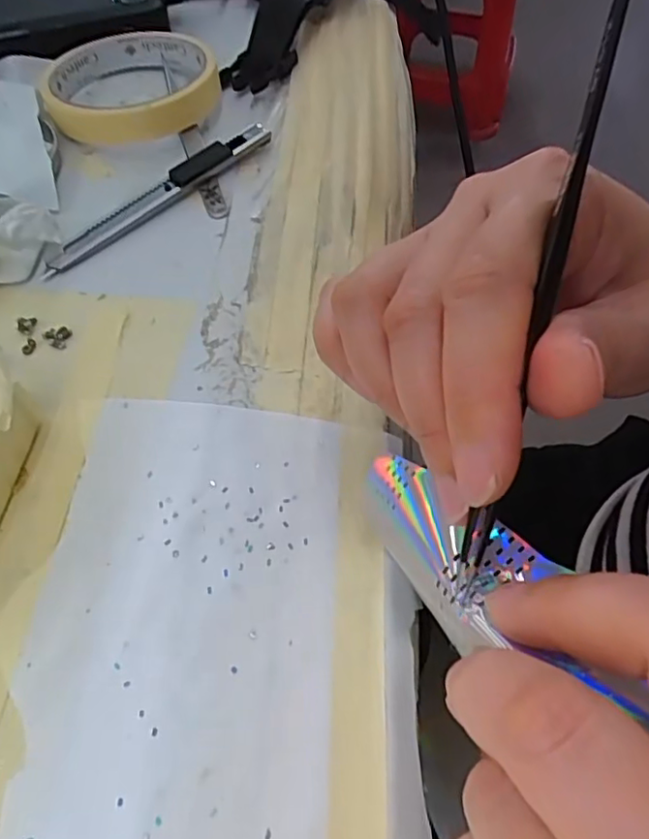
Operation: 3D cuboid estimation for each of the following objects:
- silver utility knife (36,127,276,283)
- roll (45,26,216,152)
[{"bbox_3d":[-0.072,-0.104,0.274,0.014,0.009,0.128,36,63,21],"label":"silver utility knife"},{"bbox_3d":[-0.102,-0.173,0.311,0.083,0.022,0.087,1,56,-1],"label":"roll"}]

